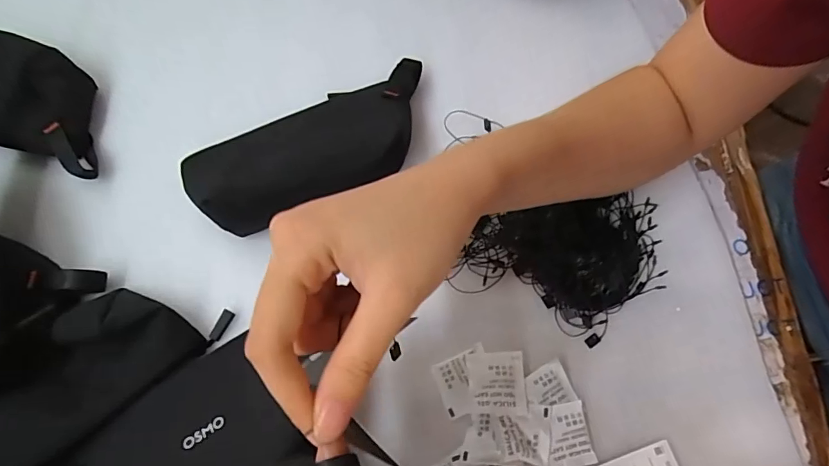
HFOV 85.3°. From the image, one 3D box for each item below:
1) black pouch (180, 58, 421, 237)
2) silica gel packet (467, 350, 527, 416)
[{"bbox_3d":[-0.080,-0.065,0.372,0.205,0.034,0.090,-23,73,-5],"label":"black pouch"},{"bbox_3d":[0.058,0.104,0.312,0.038,0.006,0.040,-3,73,1],"label":"silica gel packet"}]

